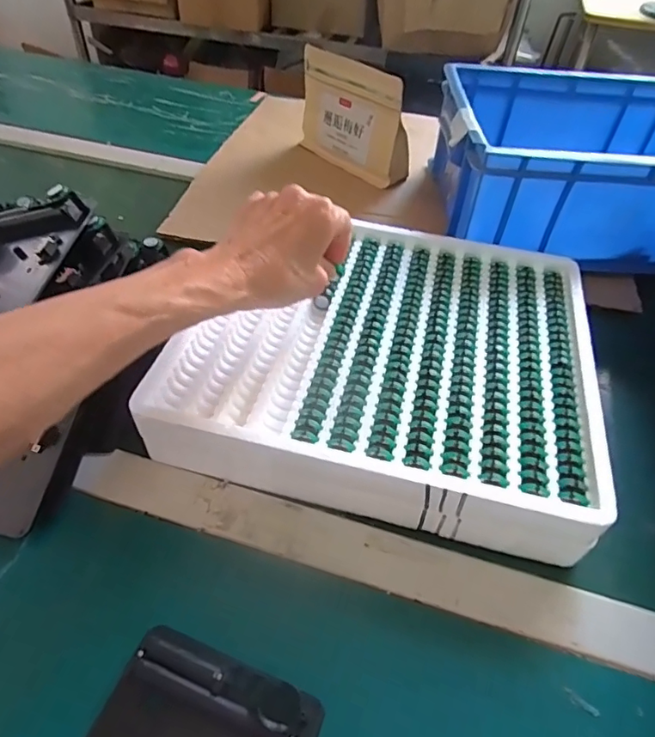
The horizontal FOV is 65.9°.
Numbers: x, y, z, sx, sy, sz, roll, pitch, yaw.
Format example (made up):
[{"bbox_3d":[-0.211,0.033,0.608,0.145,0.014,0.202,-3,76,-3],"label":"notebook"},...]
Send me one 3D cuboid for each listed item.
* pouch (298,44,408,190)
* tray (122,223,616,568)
[{"bbox_3d":[0.032,-0.330,0.661,0.047,0.119,0.174,-33,56,-28],"label":"pouch"},{"bbox_3d":[0.051,-0.018,0.426,0.307,0.055,0.290,12,48,8],"label":"tray"}]

